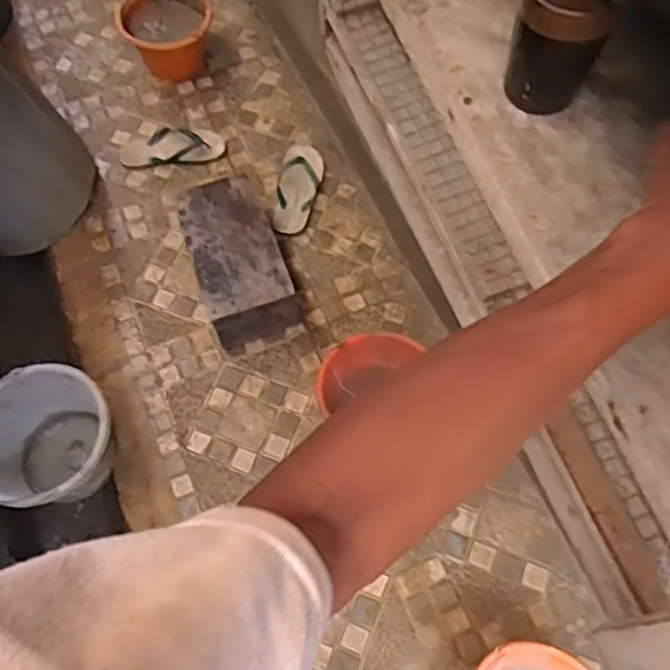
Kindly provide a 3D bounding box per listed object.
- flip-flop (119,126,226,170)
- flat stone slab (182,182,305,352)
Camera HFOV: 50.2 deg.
[{"bbox_3d":[-0.396,-0.457,1.738,0.247,0.033,0.100,-9,64,-4],"label":"flip-flop"},{"bbox_3d":[-0.212,-0.163,1.549,0.196,0.128,0.329,-21,65,-10],"label":"flat stone slab"}]

